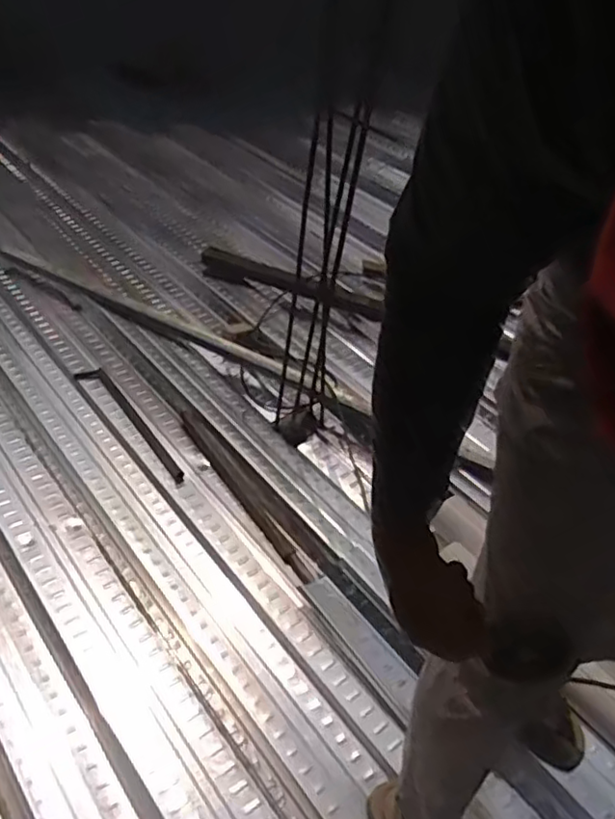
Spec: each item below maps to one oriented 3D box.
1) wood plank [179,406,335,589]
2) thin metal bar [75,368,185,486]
[{"bbox_3d":[-0.127,0.172,1.428,0.079,0.023,0.529,-21,48,-29],"label":"wood plank"},{"bbox_3d":[-0.427,0.022,1.537,0.065,0.010,0.459,-27,51,-29],"label":"thin metal bar"}]

